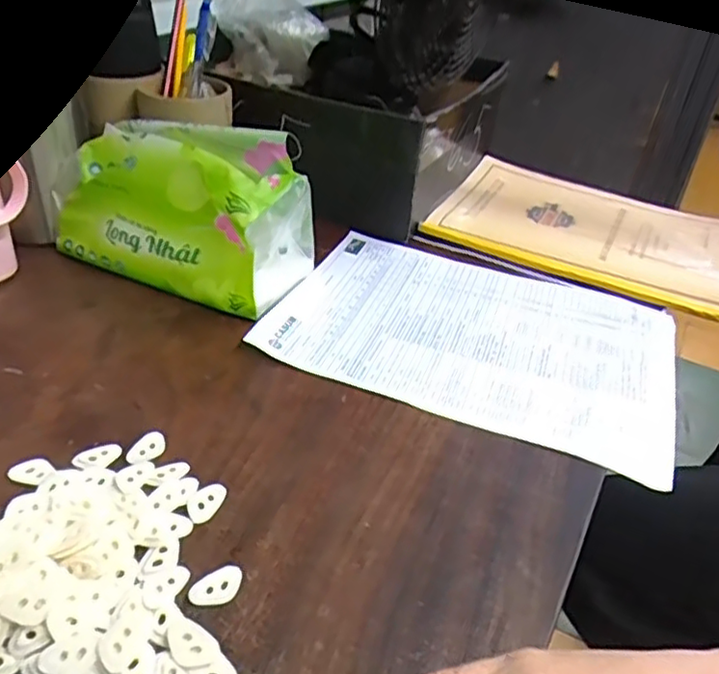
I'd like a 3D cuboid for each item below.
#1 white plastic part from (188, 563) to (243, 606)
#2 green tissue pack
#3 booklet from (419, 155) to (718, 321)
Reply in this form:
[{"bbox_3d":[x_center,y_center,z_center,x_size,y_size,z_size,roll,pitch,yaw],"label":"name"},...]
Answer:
[{"bbox_3d":[-0.069,0.120,0.309,0.027,0.004,0.018,-21,44,-32],"label":"white plastic part"},{"bbox_3d":[-0.143,-0.104,0.511,0.195,0.116,0.089,16,37,14],"label":"green tissue pack"},{"bbox_3d":[0.244,-0.116,0.666,0.314,0.025,0.239,19,38,18],"label":"booklet"}]

